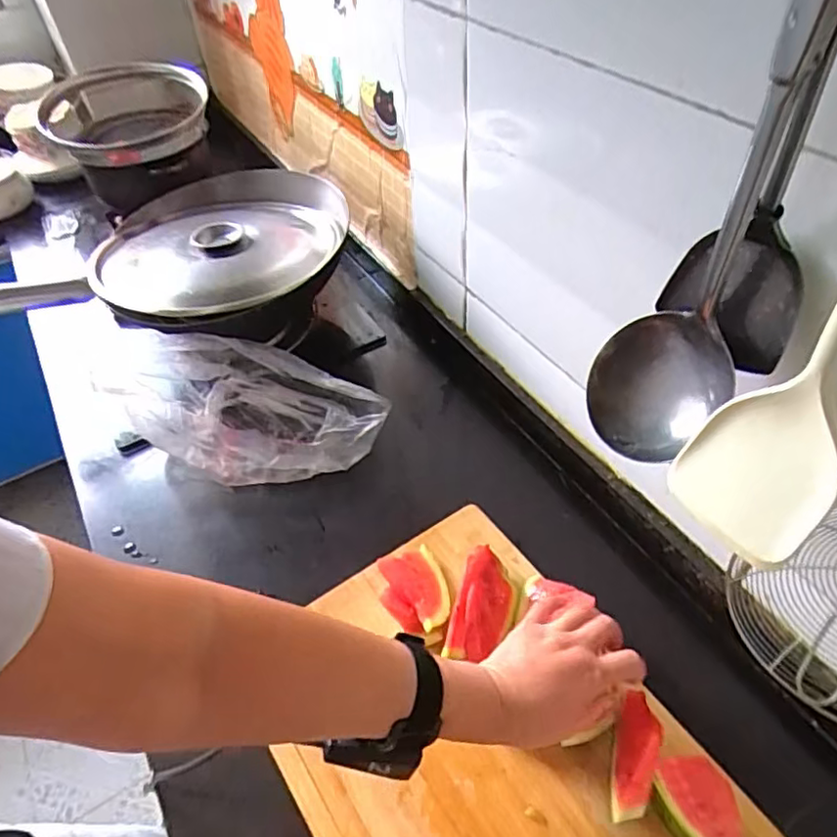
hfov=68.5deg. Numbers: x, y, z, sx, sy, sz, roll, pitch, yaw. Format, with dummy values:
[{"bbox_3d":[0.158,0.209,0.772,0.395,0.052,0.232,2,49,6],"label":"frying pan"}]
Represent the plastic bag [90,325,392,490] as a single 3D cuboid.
[{"bbox_3d":[-0.191,-0.006,0.755,0.296,0.134,0.140,2,49,6],"label":"plastic bag"}]

